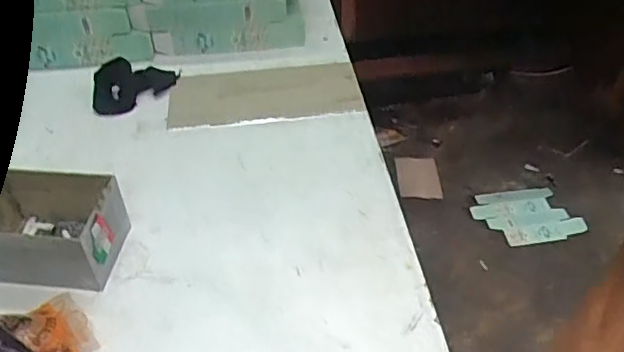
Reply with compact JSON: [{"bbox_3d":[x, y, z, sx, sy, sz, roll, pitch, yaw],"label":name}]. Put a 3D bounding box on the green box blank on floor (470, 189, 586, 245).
[{"bbox_3d":[0.573,0.104,1.589,0.257,0.020,0.183,-8,46,-1],"label":"green box blank on floor"}]

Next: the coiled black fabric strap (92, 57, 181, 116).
[{"bbox_3d":[-0.265,-0.144,0.885,0.136,0.043,0.072,-16,45,-17],"label":"coiled black fabric strap"}]

